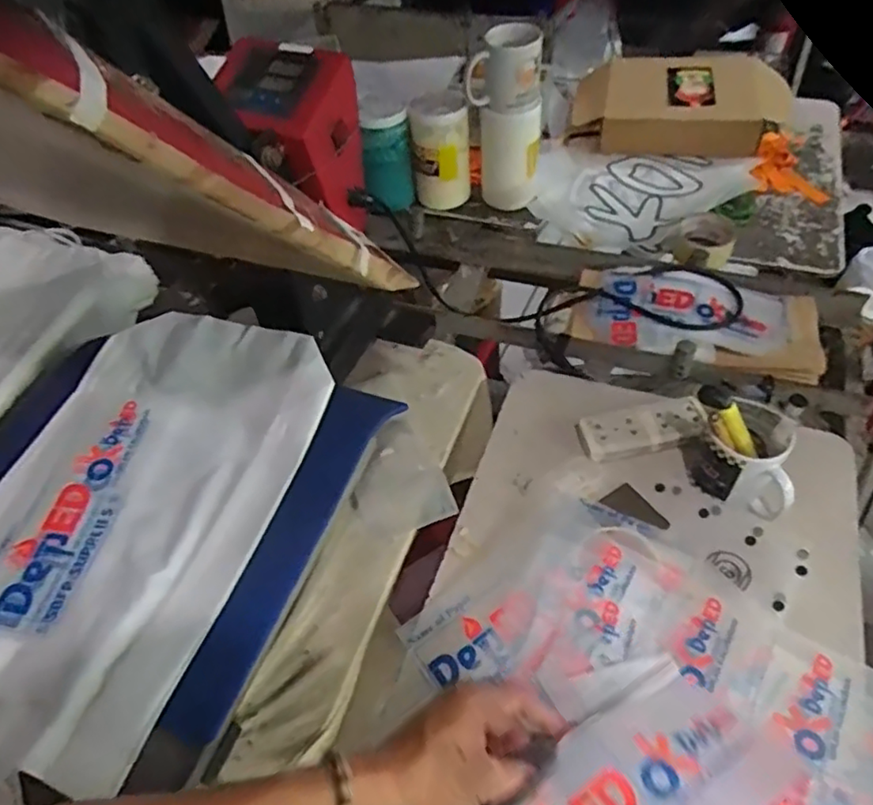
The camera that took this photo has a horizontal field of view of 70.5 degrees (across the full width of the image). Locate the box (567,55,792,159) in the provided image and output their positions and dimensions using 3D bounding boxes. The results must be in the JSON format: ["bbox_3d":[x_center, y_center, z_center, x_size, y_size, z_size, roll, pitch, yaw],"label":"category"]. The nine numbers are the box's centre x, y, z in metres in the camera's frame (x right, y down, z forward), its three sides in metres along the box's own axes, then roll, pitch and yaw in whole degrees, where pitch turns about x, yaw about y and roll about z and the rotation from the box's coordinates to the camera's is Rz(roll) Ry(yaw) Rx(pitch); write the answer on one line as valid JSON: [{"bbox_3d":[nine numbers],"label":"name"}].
[{"bbox_3d":[0.439,-0.524,1.095,0.384,0.104,0.193,3,51,8],"label":"box"}]

